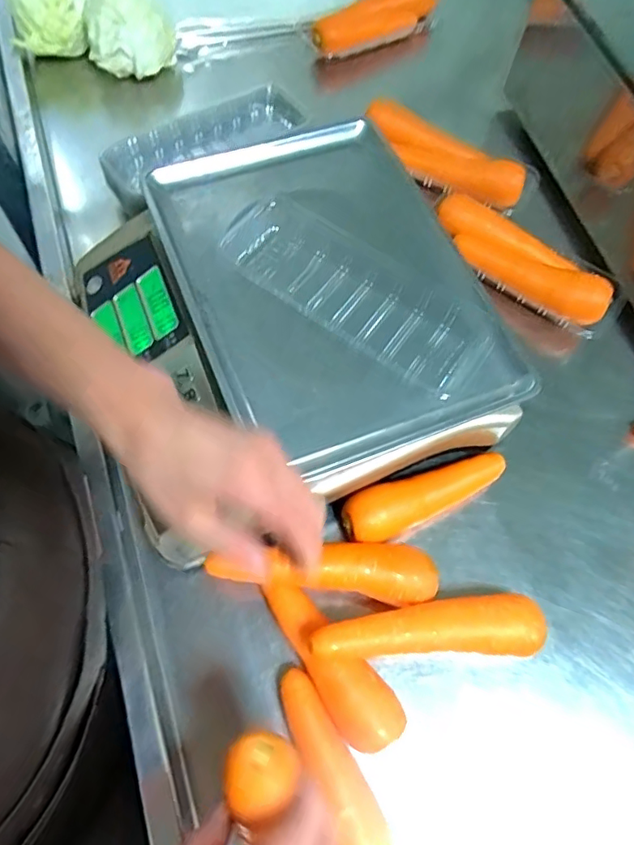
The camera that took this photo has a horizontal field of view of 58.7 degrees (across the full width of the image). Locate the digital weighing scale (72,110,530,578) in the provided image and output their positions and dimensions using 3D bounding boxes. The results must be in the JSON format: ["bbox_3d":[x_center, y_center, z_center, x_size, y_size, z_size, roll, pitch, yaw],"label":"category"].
[{"bbox_3d":[-0.036,-0.089,0.525,0.321,0.131,0.340,-20,67,-12],"label":"digital weighing scale"}]

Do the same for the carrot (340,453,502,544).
[{"bbox_3d":[0.094,0.073,0.508,0.144,0.053,0.044,-18,66,-11],"label":"carrot"}]

